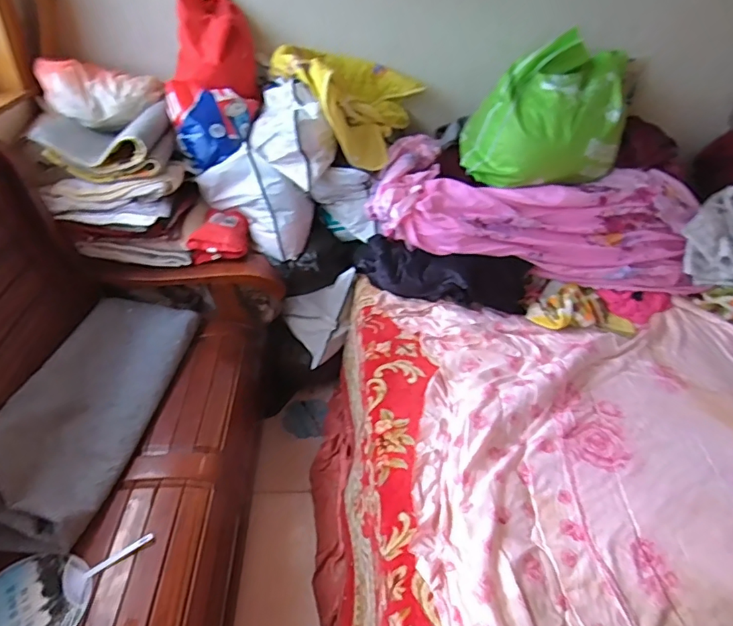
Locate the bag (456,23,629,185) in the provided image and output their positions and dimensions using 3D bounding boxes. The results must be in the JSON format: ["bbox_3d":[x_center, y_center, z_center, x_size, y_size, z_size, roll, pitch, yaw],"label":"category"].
[{"bbox_3d":[0.531,-0.569,1.459,0.453,0.325,0.222,-1,38,-8],"label":"bag"}]

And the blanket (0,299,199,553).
[{"bbox_3d":[-0.634,0.187,1.185,0.255,0.137,0.669,6,37,0],"label":"blanket"}]

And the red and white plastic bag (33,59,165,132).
[{"bbox_3d":[-0.751,-0.613,1.437,0.311,0.155,0.116,-1,38,-8],"label":"red and white plastic bag"}]

